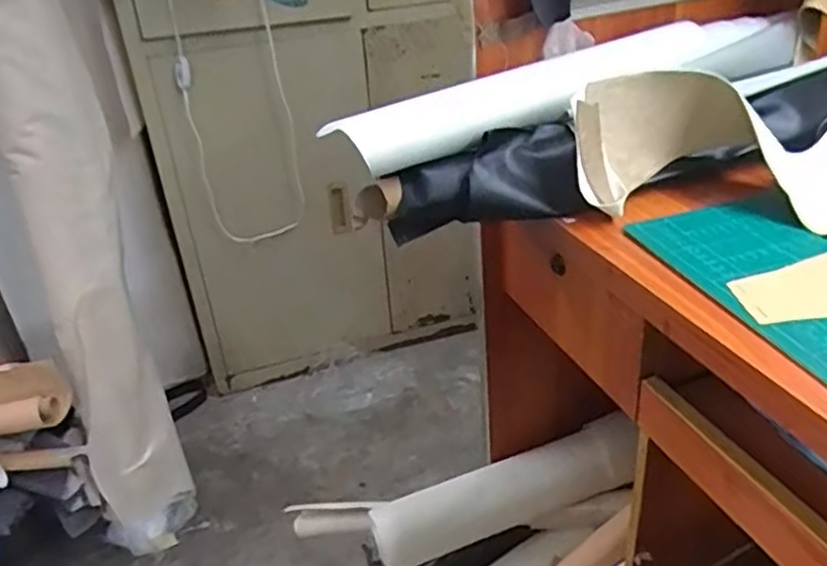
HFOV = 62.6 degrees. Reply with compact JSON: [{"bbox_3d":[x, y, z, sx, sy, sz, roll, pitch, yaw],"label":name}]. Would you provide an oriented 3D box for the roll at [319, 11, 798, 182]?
[{"bbox_3d":[0.172,-0.202,0.691,0.524,0.061,0.060,-17,33,-16],"label":"roll"}]

